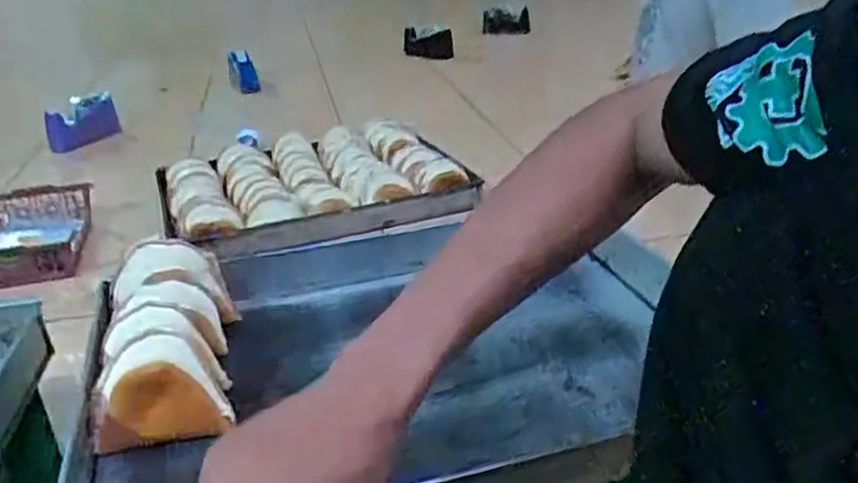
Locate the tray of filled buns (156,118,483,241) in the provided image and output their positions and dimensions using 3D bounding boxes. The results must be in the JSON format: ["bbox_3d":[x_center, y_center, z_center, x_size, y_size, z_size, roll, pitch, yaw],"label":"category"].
[{"bbox_3d":[-0.259,-0.136,1.520,0.607,0.078,0.477,-15,30,-24],"label":"tray of filled buns"}]

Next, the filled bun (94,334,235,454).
[{"bbox_3d":[-0.243,0.138,0.645,0.115,0.086,0.062,-10,28,-15],"label":"filled bun"}]

